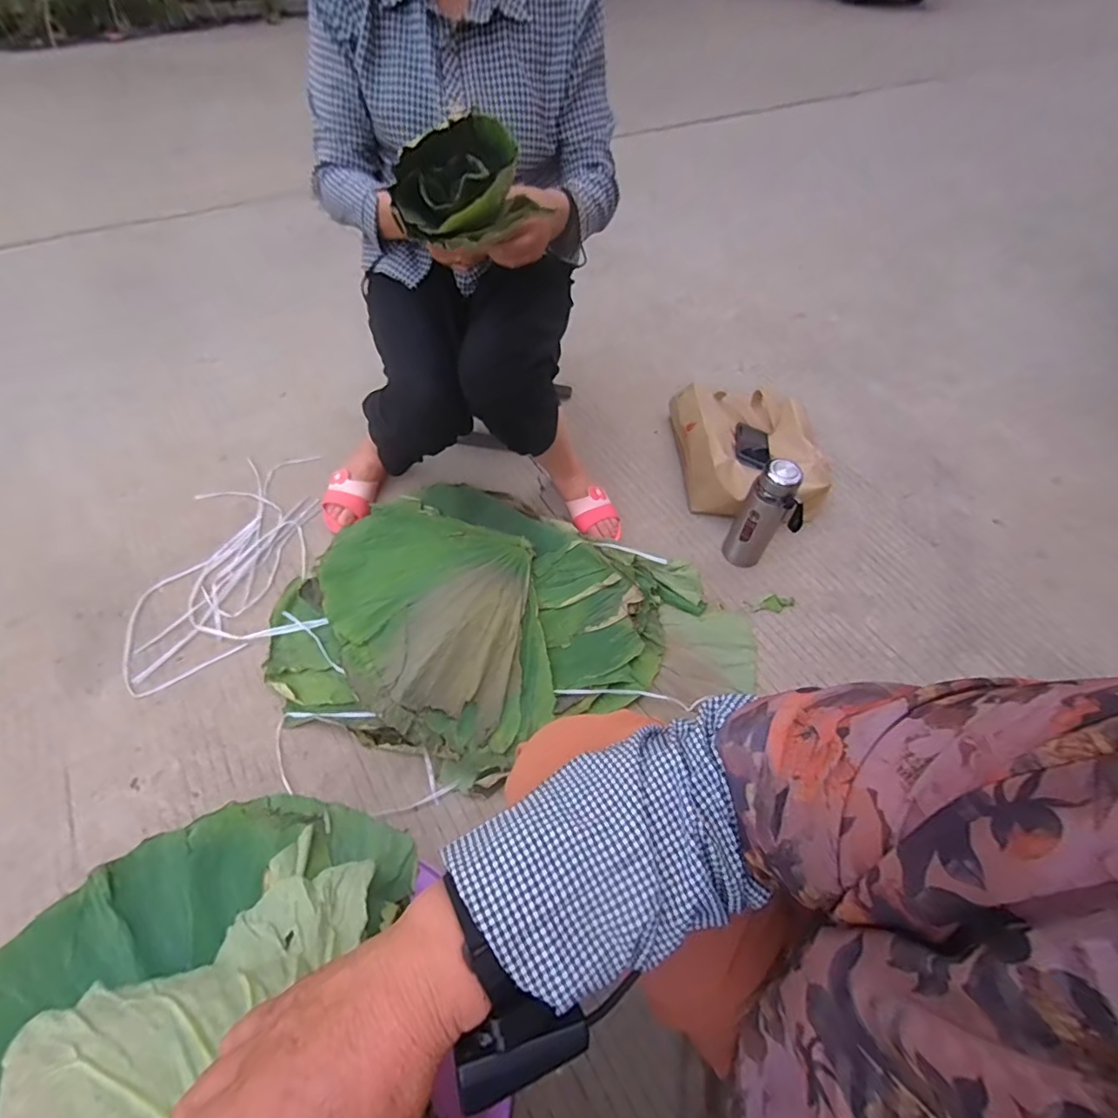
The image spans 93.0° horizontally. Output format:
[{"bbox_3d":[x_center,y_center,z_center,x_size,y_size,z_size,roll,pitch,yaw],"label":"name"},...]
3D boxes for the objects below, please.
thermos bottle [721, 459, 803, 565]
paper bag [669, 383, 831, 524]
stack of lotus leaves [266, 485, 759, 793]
[{"bbox_3d":[0.411,-0.083,1.043,0.112,0.256,0.084,27,57,18],"label":"thermos bottle"},{"bbox_3d":[0.457,-0.269,1.267,0.318,0.141,0.399,-1,53,-3],"label":"paper bag"},{"bbox_3d":[-0.102,0.076,0.985,0.800,0.112,0.551,-16,55,-14],"label":"stack of lotus leaves"}]

